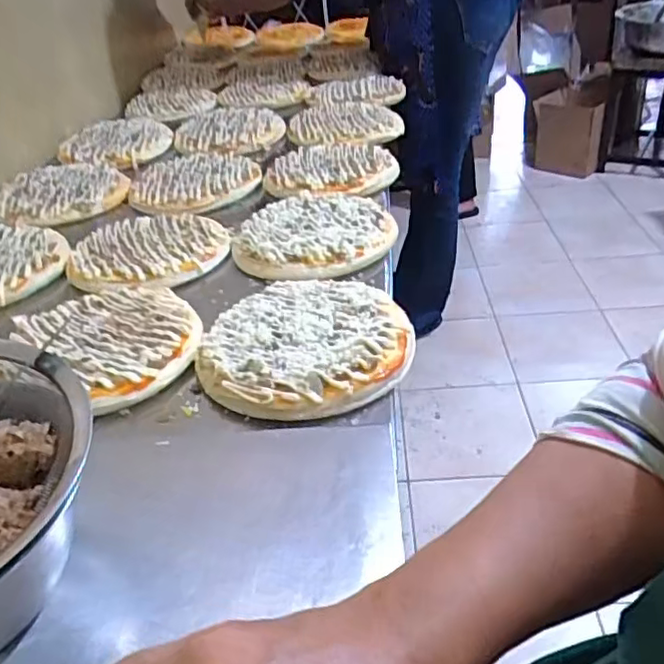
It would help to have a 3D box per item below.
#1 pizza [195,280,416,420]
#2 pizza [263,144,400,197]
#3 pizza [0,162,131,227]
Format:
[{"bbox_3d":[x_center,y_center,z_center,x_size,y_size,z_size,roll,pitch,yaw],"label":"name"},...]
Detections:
[{"bbox_3d":[-0.024,0.009,0.590,0.192,0.027,0.180,-4,33,2],"label":"pizza"},{"bbox_3d":[-0.002,-0.247,0.939,0.194,0.017,0.195,-4,33,2],"label":"pizza"},{"bbox_3d":[-0.410,-0.216,0.956,0.191,0.019,0.198,-18,35,-19],"label":"pizza"}]

